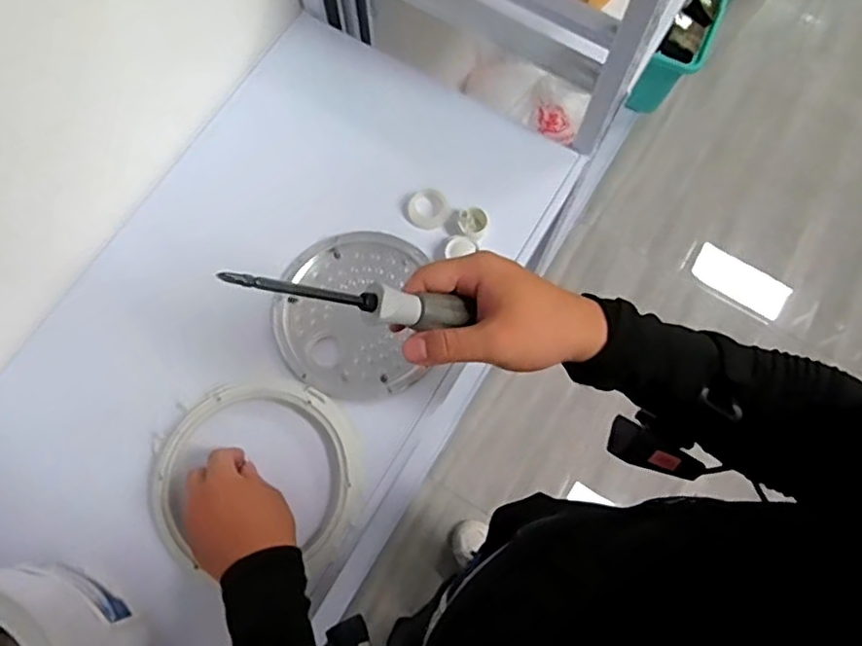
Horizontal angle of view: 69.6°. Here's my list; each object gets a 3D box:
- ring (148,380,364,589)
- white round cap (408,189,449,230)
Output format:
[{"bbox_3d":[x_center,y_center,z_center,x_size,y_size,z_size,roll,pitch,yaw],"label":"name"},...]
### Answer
[{"bbox_3d":[-0.170,0.146,0.604,0.202,0.022,0.176,-2,73,-1],"label":"ring"},{"bbox_3d":[-0.003,-0.128,0.692,0.042,0.010,0.046,0,73,-1],"label":"white round cap"}]

